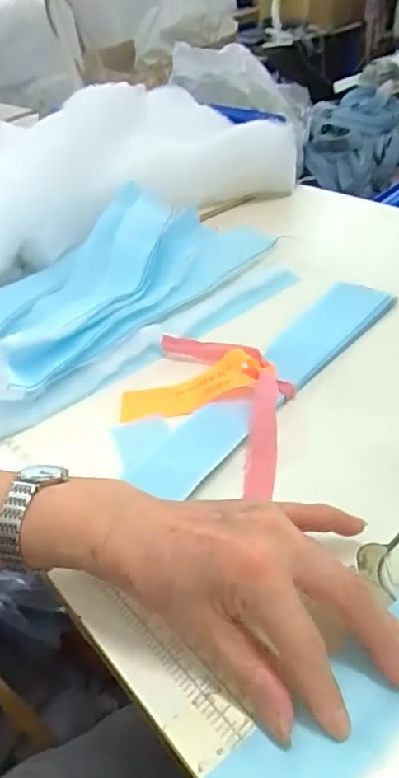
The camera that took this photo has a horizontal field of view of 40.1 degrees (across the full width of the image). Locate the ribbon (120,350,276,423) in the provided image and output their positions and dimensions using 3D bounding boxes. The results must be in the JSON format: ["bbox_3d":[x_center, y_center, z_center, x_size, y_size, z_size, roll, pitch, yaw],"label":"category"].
[{"bbox_3d":[-0.006,-0.001,0.411,0.118,0.015,0.036,-19,38,16],"label":"ribbon"}]

